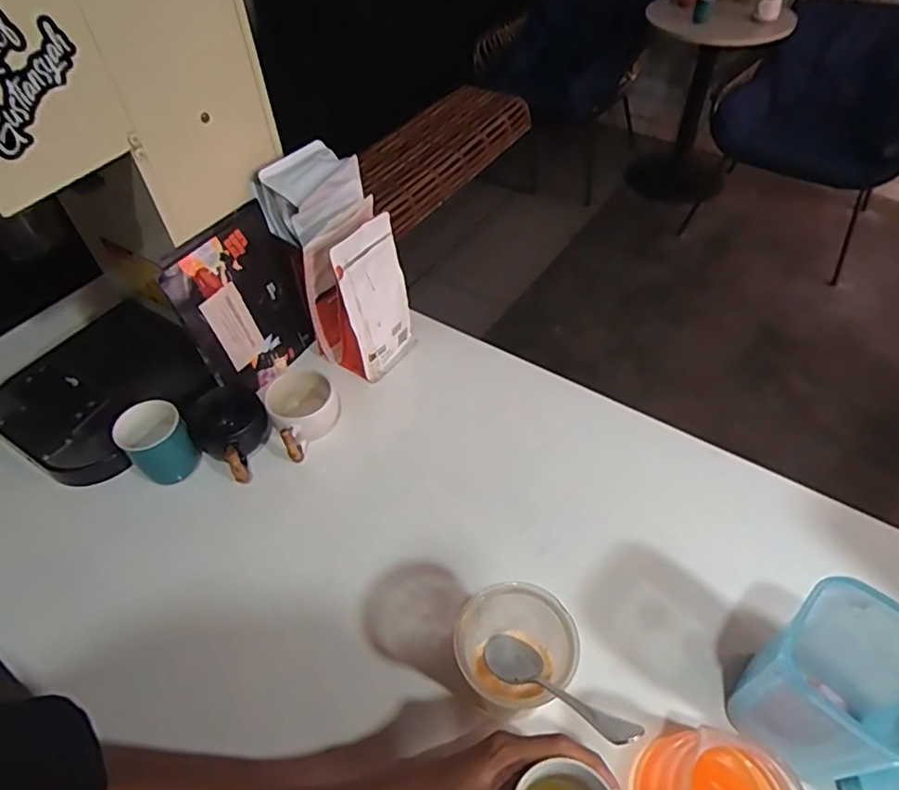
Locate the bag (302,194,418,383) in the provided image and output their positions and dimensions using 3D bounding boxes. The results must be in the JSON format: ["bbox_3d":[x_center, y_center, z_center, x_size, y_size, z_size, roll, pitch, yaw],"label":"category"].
[{"bbox_3d":[-0.107,-0.121,0.710,0.083,0.193,0.102,24,55,21],"label":"bag"}]

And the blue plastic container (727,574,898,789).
[{"bbox_3d":[0.283,0.214,0.432,0.091,0.141,0.099,-35,57,-24],"label":"blue plastic container"}]

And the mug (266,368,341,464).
[{"bbox_3d":[-0.164,0.024,0.681,0.075,0.069,0.092,-23,53,-16],"label":"mug"}]

